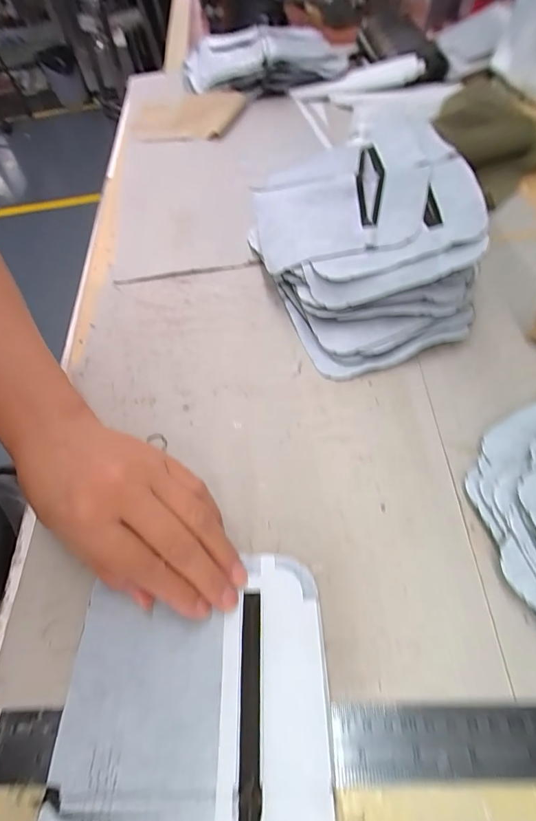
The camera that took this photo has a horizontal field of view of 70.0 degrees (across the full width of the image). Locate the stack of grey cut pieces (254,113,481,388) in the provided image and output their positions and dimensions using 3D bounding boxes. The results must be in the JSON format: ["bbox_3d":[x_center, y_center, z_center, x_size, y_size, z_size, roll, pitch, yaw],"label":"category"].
[{"bbox_3d":[0.081,-0.142,0.322,0.165,0.078,0.203,-15,58,-5],"label":"stack of grey cut pieces"}]

